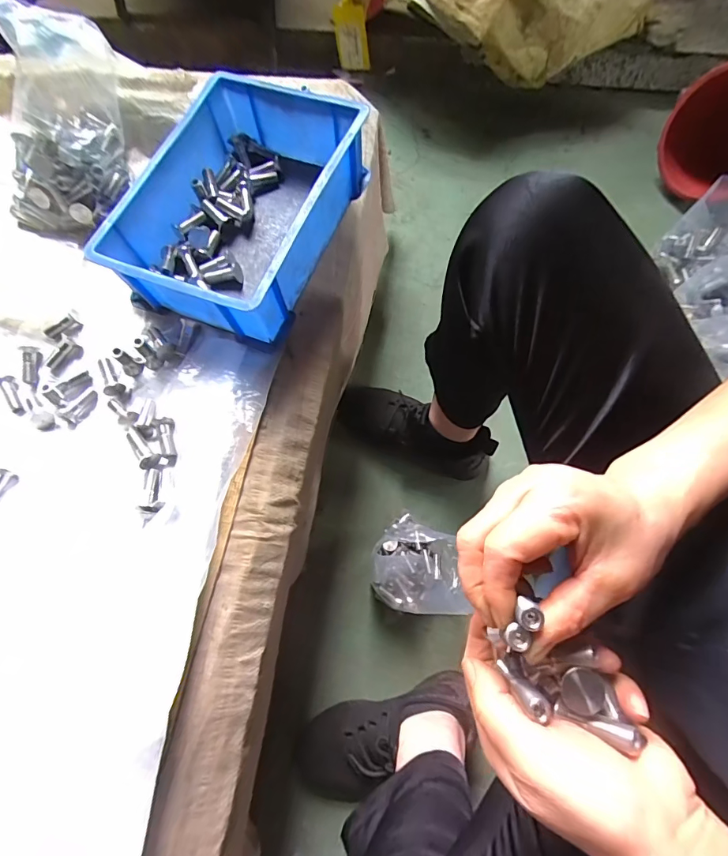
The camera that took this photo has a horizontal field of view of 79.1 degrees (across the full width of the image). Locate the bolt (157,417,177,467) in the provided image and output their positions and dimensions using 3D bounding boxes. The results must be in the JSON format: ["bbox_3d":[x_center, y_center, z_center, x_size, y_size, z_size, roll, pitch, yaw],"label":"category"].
[{"bbox_3d":[-0.171,0.012,0.381,0.013,0.010,0.041,-4,73,0],"label":"bolt"}]

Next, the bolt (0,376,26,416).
[{"bbox_3d":[-0.326,-0.032,0.405,0.016,0.008,0.044,-38,76,-9],"label":"bolt"}]

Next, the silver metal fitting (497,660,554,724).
[{"bbox_3d":[0.078,0.128,0.218,0.009,0.034,0.008,-40,103,-10],"label":"silver metal fitting"}]

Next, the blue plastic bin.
[{"bbox_3d":[-0.114,-0.207,0.418,0.162,0.078,0.234,22,75,8],"label":"blue plastic bin"}]

